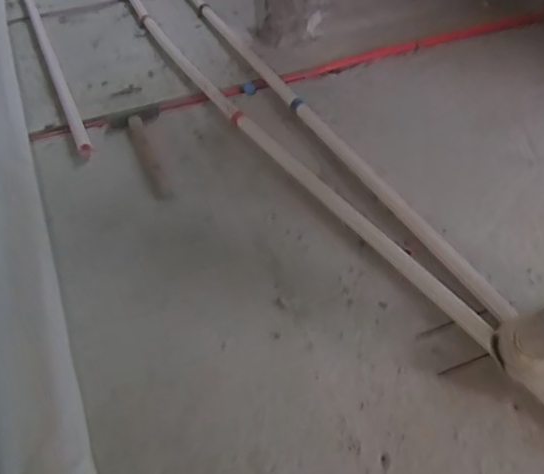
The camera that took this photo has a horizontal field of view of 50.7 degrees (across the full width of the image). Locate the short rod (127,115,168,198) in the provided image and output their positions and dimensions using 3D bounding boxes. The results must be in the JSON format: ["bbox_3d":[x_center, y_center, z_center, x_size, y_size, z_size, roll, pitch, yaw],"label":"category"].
[{"bbox_3d":[-0.231,-0.155,1.053,0.027,0.024,0.253,-16,43,-12],"label":"short rod"}]

